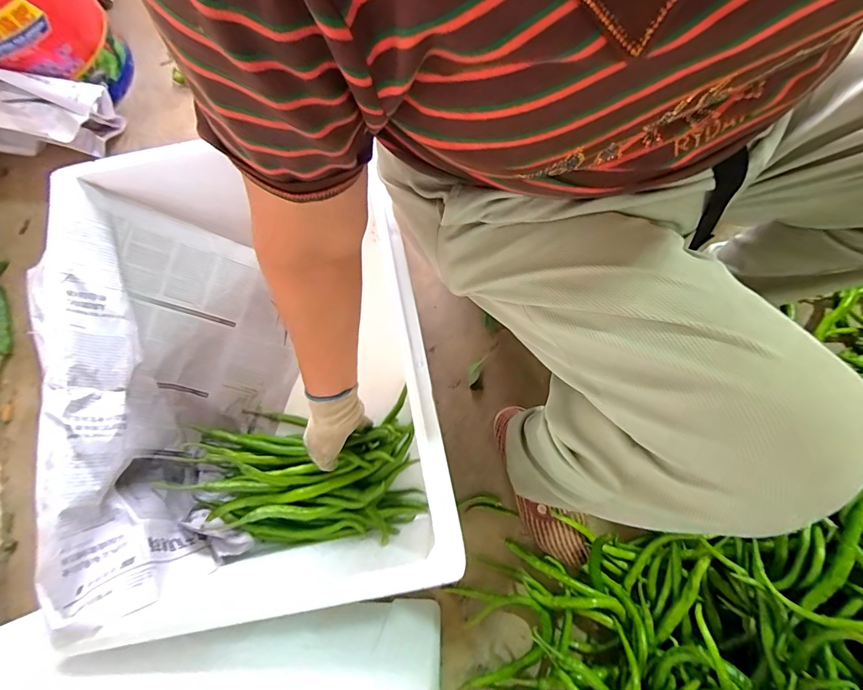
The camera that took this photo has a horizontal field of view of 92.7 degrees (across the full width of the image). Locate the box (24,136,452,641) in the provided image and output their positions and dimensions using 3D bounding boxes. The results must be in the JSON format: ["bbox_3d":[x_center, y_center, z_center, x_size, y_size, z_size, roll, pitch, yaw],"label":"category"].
[{"bbox_3d":[-0.225,0.015,0.576,0.417,0.223,0.565,-10,77,-1],"label":"box"}]

